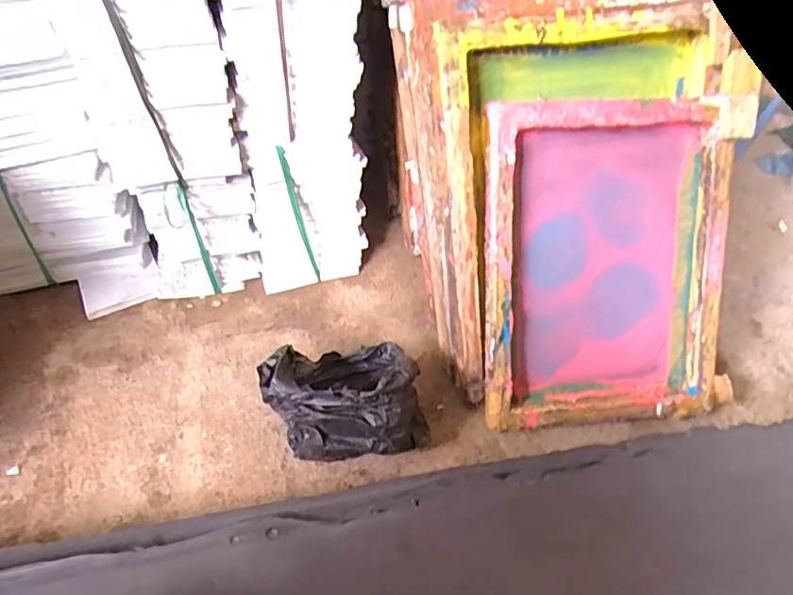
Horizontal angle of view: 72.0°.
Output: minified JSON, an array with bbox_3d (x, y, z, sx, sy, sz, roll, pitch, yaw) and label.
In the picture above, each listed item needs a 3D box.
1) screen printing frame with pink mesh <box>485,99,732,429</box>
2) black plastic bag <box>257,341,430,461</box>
[{"bbox_3d":[0.255,-0.035,0.677,0.293,0.390,0.054,-3,15,-5],"label":"screen printing frame with pink mesh"},{"bbox_3d":[-0.065,0.123,0.663,0.172,0.127,0.149,-15,49,-14],"label":"black plastic bag"}]

